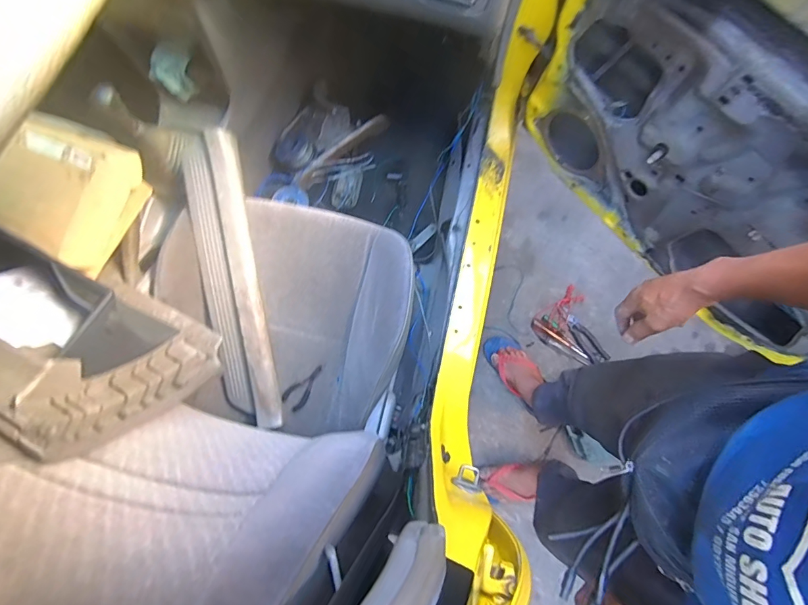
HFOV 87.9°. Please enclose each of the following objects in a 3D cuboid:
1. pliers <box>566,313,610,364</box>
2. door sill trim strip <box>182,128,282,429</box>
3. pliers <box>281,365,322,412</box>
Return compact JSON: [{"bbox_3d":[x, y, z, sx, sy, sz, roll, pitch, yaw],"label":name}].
[{"bbox_3d":[0.544,0.110,1.256,0.060,0.010,0.167,-35,79,-7],"label":"pliers"},{"bbox_3d":[-0.351,-0.043,0.852,0.111,0.032,0.584,-10,91,-2],"label":"door sill trim strip"},{"bbox_3d":[-0.204,0.180,0.871,0.104,0.016,0.049,-41,100,1],"label":"pliers"}]

